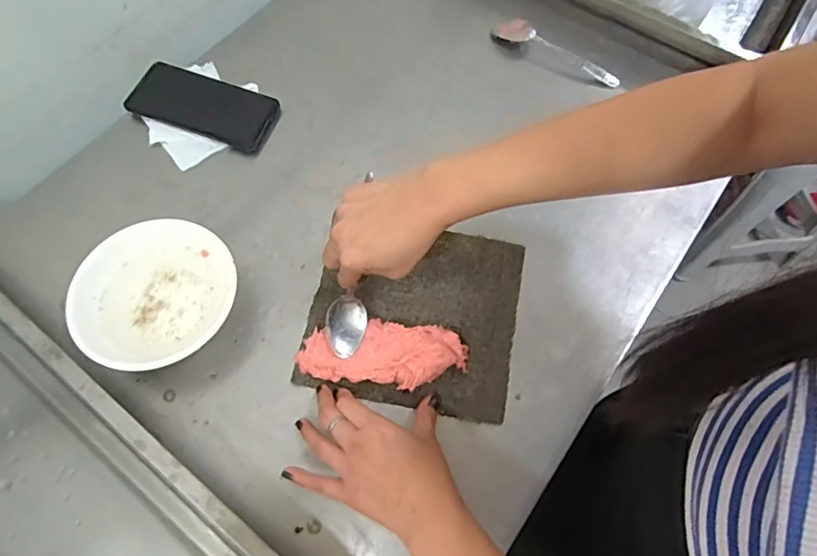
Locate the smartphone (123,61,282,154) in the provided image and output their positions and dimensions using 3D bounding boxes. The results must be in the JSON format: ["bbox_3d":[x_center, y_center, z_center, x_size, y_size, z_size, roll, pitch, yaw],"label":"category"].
[{"bbox_3d":[-0.238,-0.204,0.600,0.169,0.010,0.079,21,65,4],"label":"smartphone"}]

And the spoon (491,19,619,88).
[{"bbox_3d":[0.189,-0.291,0.650,0.172,0.028,0.026,25,68,9],"label":"spoon"}]

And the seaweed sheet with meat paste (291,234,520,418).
[{"bbox_3d":[0.004,0.033,0.495,0.197,0.031,0.172,9,63,4],"label":"seaweed sheet with meat paste"}]

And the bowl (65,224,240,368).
[{"bbox_3d":[-0.236,0.020,0.487,0.145,0.046,0.141,1,66,-1],"label":"bowl"}]

